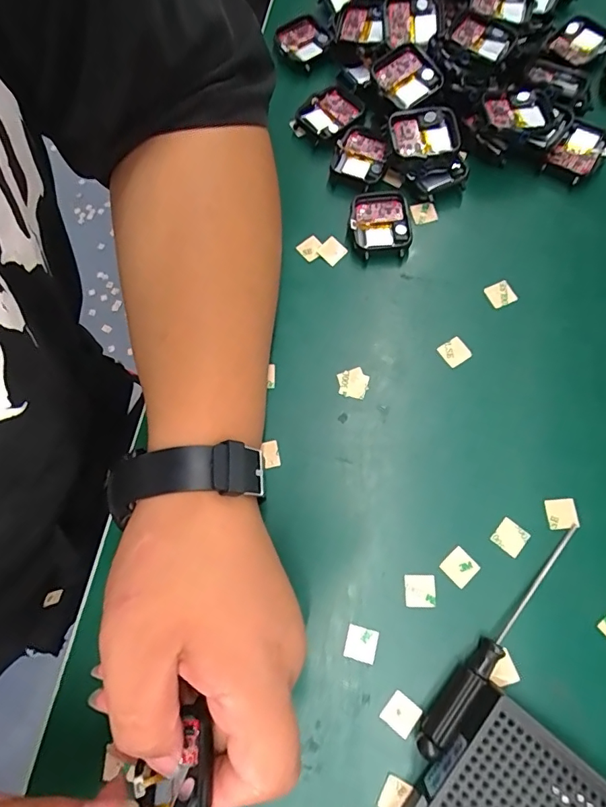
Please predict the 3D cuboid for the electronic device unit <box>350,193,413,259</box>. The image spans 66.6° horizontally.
[{"bbox_3d":[0.050,-0.115,0.299,0.037,0.012,0.045,1,73,4],"label":"electronic device unit"}]

